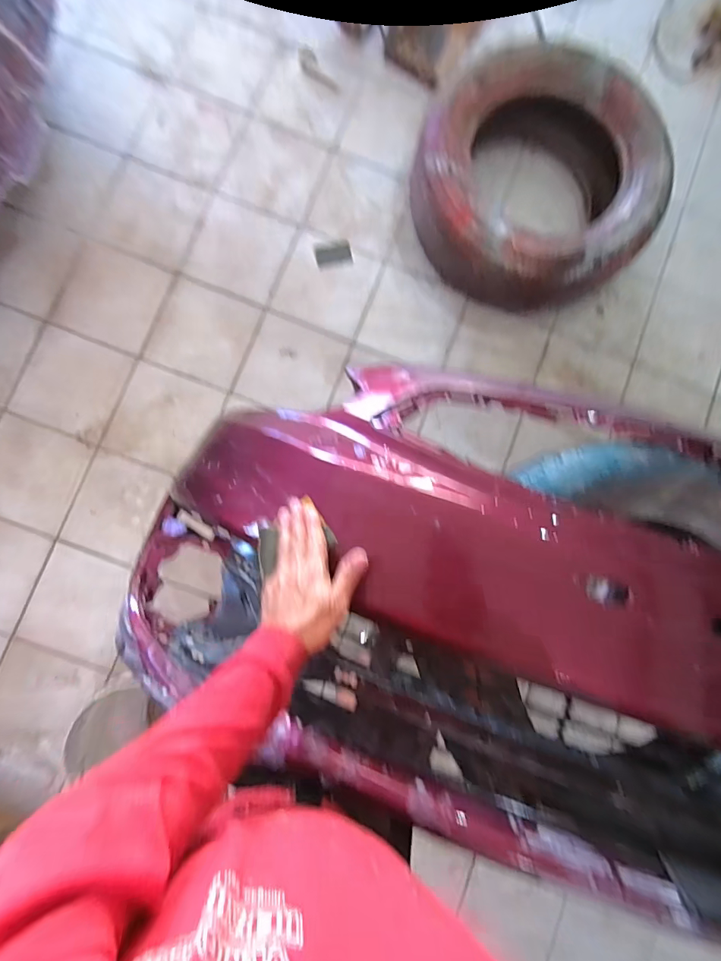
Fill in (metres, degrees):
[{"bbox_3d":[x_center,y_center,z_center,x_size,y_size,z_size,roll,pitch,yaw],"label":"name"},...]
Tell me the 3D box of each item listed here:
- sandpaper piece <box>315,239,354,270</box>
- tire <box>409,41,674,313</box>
[{"bbox_3d":[-0.086,-0.735,1.406,0.114,0.014,0.080,-13,86,-5],"label":"sandpaper piece"},{"bbox_3d":[0.510,-0.866,1.288,0.669,0.241,0.705,-41,89,-6],"label":"tire"}]

